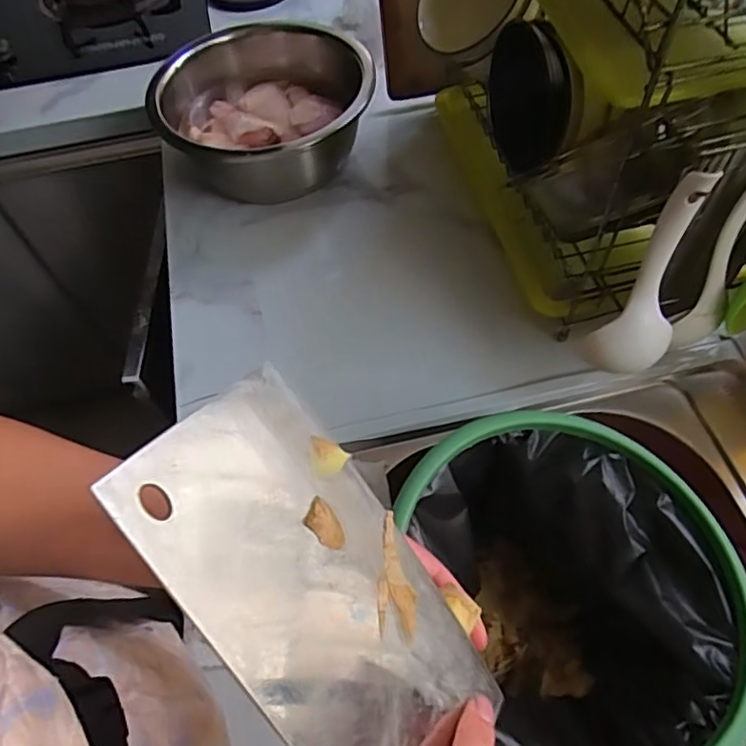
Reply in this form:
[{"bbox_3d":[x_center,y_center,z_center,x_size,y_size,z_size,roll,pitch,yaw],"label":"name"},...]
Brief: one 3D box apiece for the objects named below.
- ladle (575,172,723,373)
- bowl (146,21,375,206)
[{"bbox_3d":[0.196,-0.055,0.421,0.056,0.172,0.048,-26,60,-12],"label":"ladle"},{"bbox_3d":[-0.125,-0.301,0.709,0.238,0.111,0.246,-2,58,3],"label":"bowl"}]

